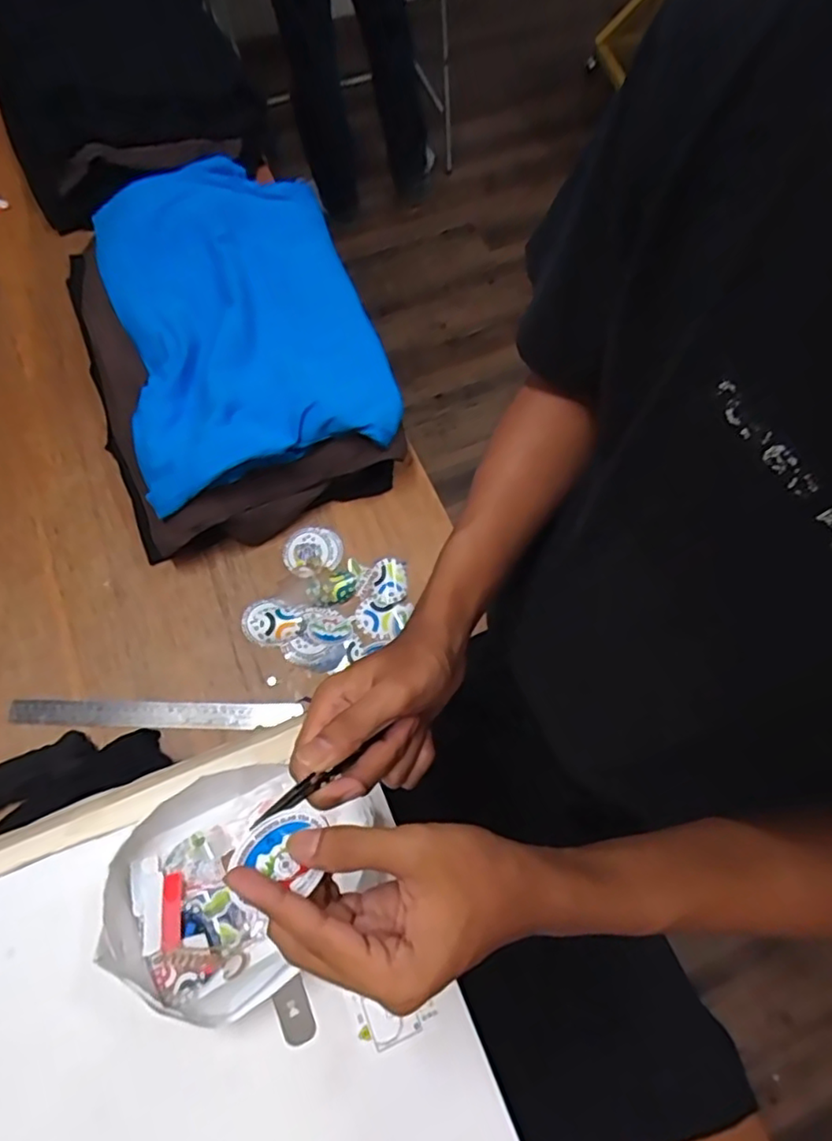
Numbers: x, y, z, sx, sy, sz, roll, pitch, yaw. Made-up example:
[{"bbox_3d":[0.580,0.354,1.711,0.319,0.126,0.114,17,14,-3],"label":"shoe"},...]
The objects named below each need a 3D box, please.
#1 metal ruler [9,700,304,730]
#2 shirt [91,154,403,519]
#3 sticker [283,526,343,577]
[{"bbox_3d":[-0.291,0.161,0.704,0.316,0.007,0.027,1,68,-3],"label":"metal ruler"},{"bbox_3d":[-0.236,-0.343,0.838,0.324,0.104,0.536,-19,71,-7],"label":"shirt"},{"bbox_3d":[-0.129,-0.025,0.783,0.070,0.009,0.067,2,65,-3],"label":"sticker"}]

